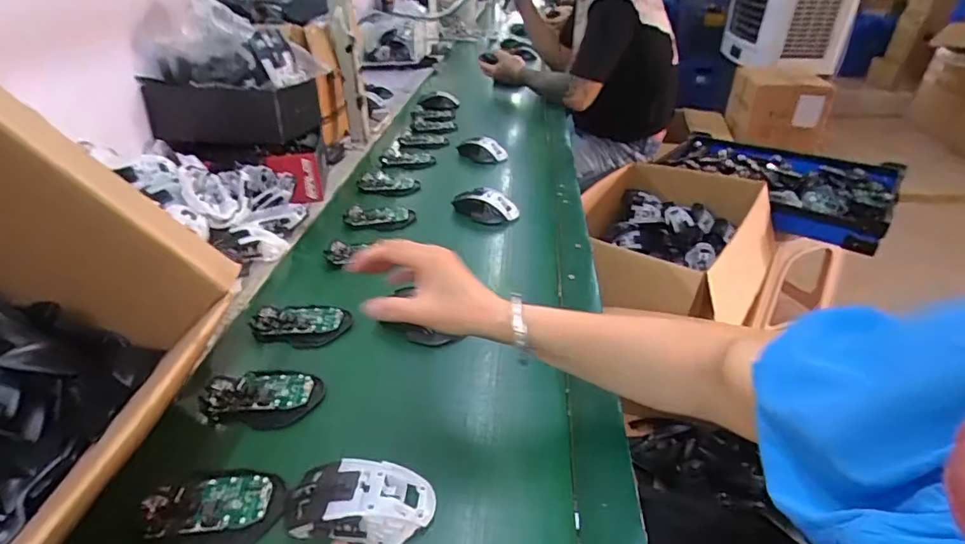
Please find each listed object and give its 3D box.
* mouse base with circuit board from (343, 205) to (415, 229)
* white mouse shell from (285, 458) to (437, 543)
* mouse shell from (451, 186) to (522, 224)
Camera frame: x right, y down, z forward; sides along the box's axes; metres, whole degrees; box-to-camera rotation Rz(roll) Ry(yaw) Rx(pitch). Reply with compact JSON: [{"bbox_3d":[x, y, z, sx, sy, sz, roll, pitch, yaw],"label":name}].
[{"bbox_3d":[-0.174,-0.095,0.850,0.118,0.019,0.066,-8,33,-9],"label":"mouse base with circuit board"},{"bbox_3d":[-0.098,0.179,0.400,0.112,0.035,0.062,6,33,9],"label":"white mouse shell"},{"bbox_3d":[0.007,-0.115,0.864,0.107,0.037,0.073,10,34,19],"label":"mouse shell"}]

